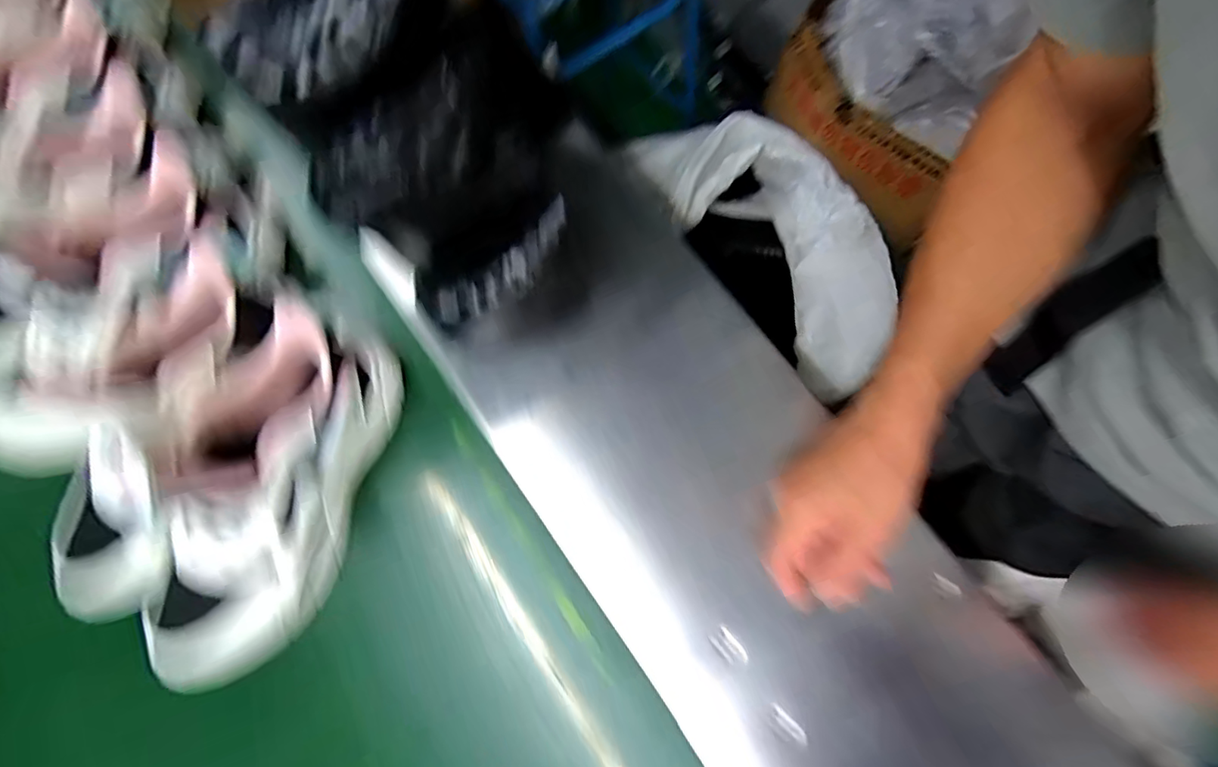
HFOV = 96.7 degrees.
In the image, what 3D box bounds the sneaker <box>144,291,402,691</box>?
[{"bbox_3d":[-0.247,0.075,0.391,0.091,0.097,0.258,12,74,4],"label":"sneaker"}]

